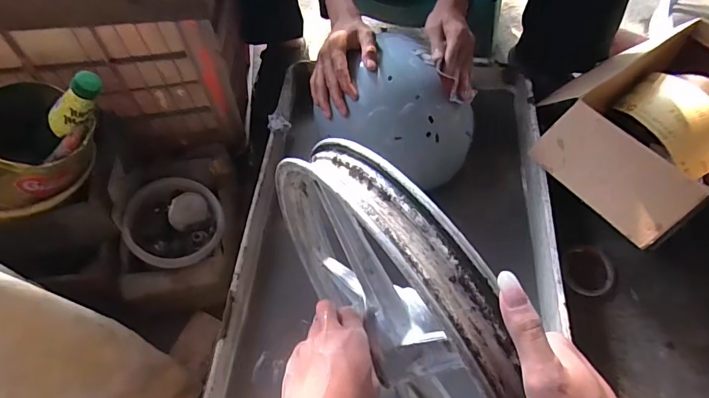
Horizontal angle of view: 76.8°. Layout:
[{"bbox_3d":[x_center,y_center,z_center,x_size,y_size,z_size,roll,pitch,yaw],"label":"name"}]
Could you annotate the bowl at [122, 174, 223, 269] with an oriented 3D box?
[{"bbox_3d":[-0.297,0.044,0.743,0.145,0.075,0.145,6,73,-22],"label":"bowl"}]

